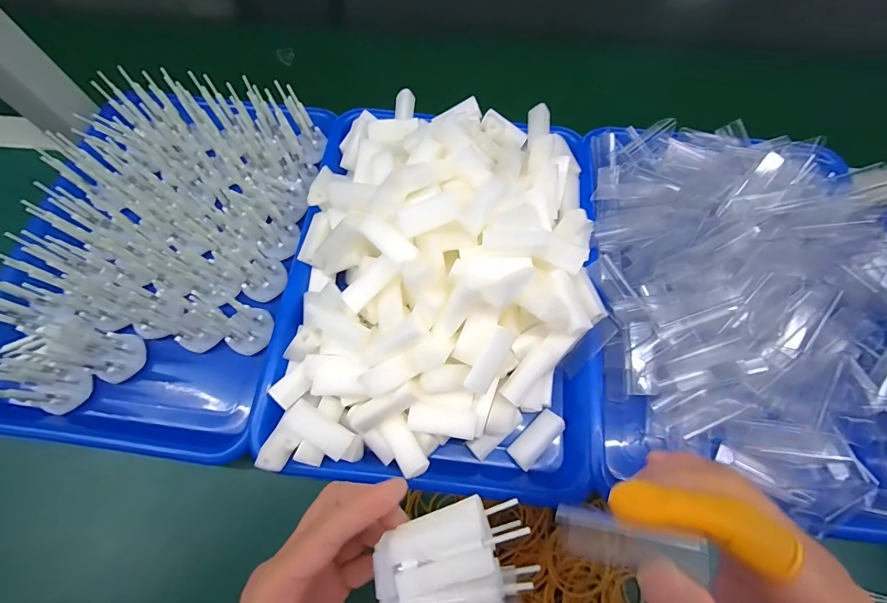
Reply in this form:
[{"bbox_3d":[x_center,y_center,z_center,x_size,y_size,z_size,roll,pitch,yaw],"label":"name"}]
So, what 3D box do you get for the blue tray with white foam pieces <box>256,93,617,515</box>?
[{"bbox_3d":[0.001,-0.032,0.305,0.241,0.095,0.319,6,68,3],"label":"blue tray with white foam pieces"}]

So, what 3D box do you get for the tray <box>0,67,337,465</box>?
[{"bbox_3d":[-0.233,-0.048,0.326,0.235,0.066,0.314,9,68,4],"label":"tray"}]

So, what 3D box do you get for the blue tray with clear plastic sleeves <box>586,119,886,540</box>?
[{"bbox_3d":[0.241,0.000,0.303,0.246,0.076,0.311,6,68,3],"label":"blue tray with clear plastic sleeves"}]

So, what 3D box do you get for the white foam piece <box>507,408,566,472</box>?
[{"bbox_3d":[0.070,0.103,0.294,0.046,0.011,0.020,-42,74,-15],"label":"white foam piece"}]

